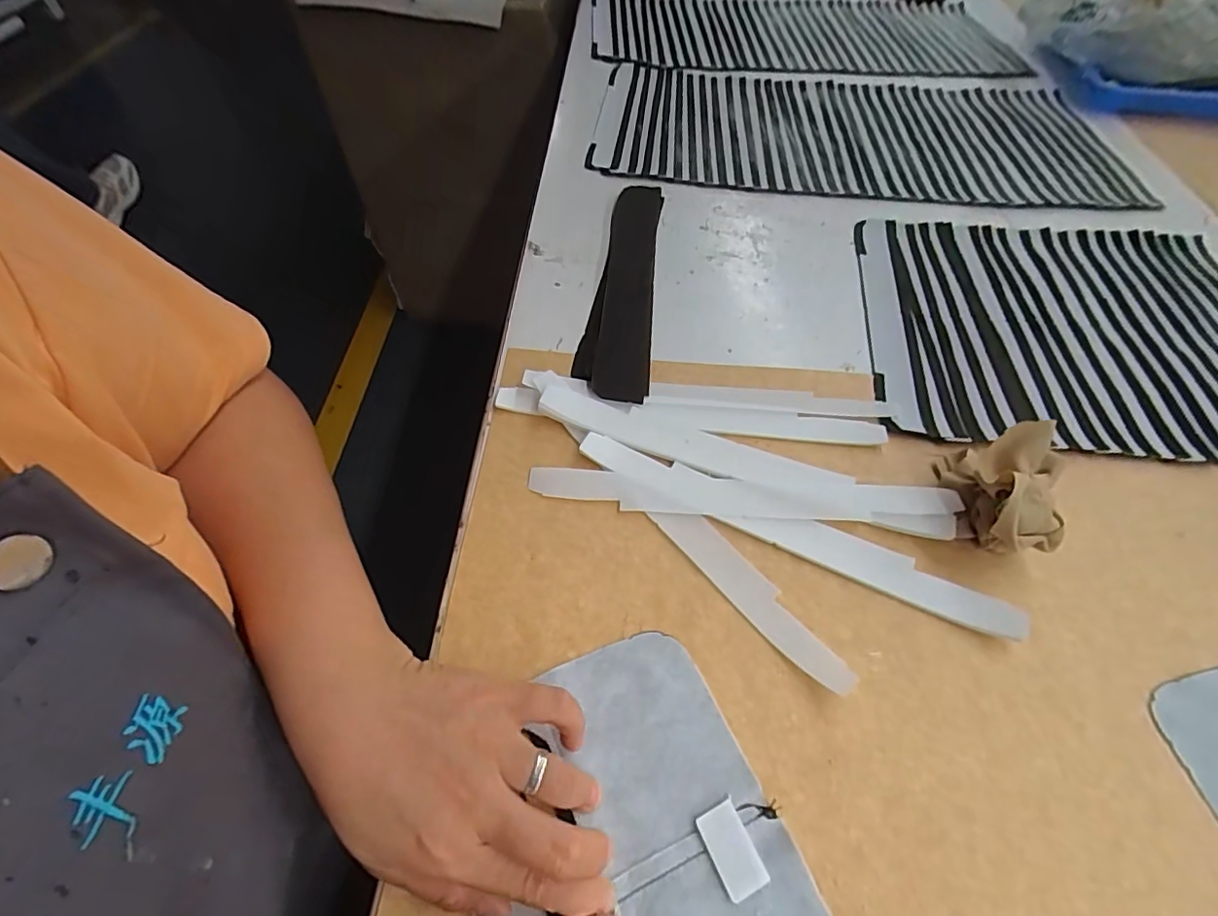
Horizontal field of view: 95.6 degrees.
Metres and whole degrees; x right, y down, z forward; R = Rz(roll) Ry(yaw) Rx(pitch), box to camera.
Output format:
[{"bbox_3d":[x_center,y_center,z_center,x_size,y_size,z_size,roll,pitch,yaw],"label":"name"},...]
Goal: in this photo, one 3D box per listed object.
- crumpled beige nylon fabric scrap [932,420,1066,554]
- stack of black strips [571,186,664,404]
[{"bbox_3d":[0.226,0.017,0.314,0.056,0.058,0.080,23,57,17],"label":"crumpled beige nylon fabric scrap"},{"bbox_3d":[0.015,-0.159,0.471,0.053,0.013,0.291,5,54,4],"label":"stack of black strips"}]

